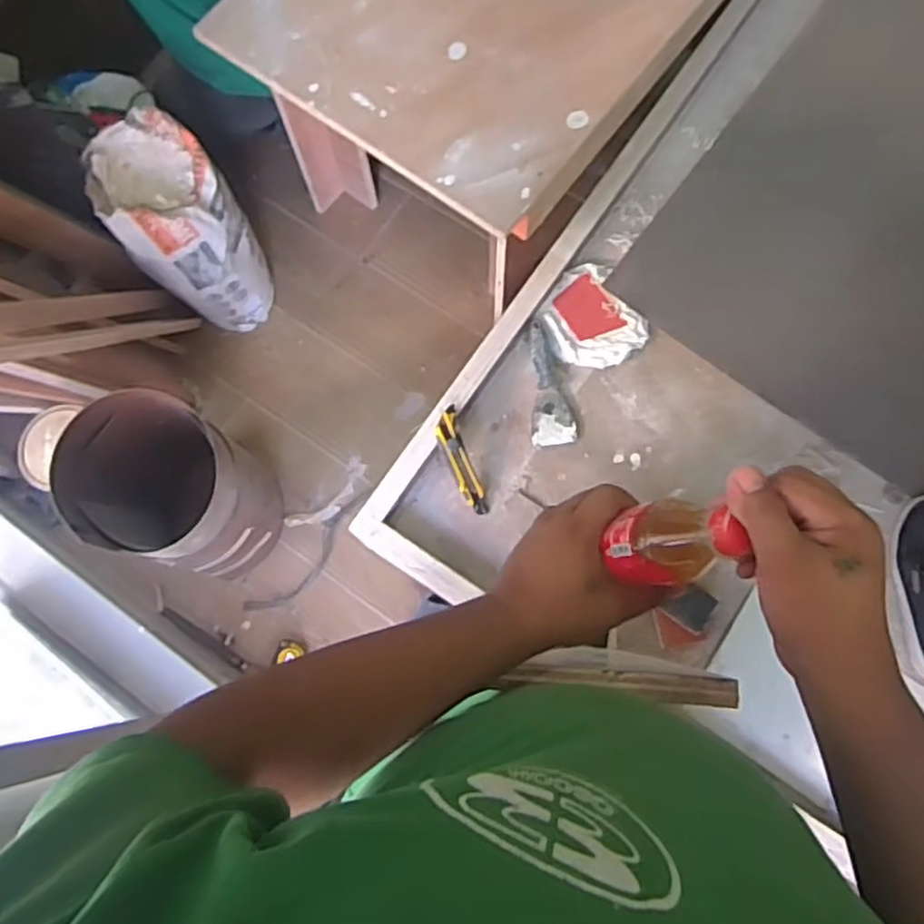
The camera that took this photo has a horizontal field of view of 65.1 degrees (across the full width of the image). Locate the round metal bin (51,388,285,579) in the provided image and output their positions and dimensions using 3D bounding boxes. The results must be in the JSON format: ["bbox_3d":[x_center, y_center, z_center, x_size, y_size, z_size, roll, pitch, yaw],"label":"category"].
[{"bbox_3d":[-0.493,0.051,1.300,0.250,0.410,0.247,0,76,1],"label":"round metal bin"}]

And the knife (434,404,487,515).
[{"bbox_3d":[0.000,0.001,1.110,0.037,0.023,0.171,-22,95,-4],"label":"knife"}]

